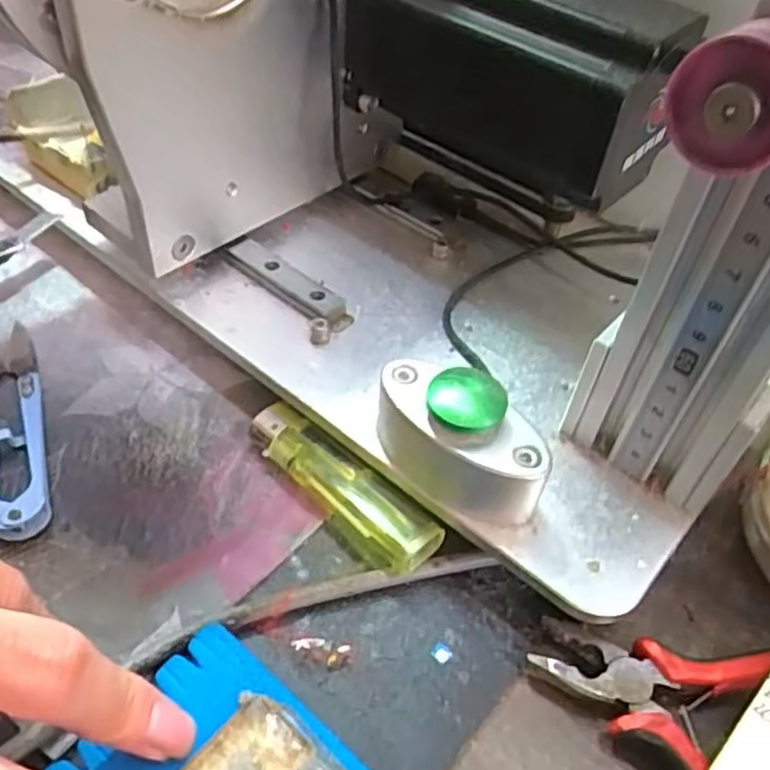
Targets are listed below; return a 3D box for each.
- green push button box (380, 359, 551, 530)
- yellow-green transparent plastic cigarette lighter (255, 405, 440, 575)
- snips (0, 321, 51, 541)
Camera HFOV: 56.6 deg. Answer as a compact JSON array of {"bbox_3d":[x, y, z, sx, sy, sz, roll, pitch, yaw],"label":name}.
[{"bbox_3d":[0.022,0.017,0.213,0.054,0.041,0.024,27,51,19],"label":"green push button box"},{"bbox_3d":[-0.015,0.033,0.236,0.076,0.012,0.017,36,58,28],"label":"yellow-green transparent plastic cigarette lighter"},{"bbox_3d":[-0.131,0.012,0.249,0.022,0.013,0.102,-14,51,-17],"label":"snips"}]

